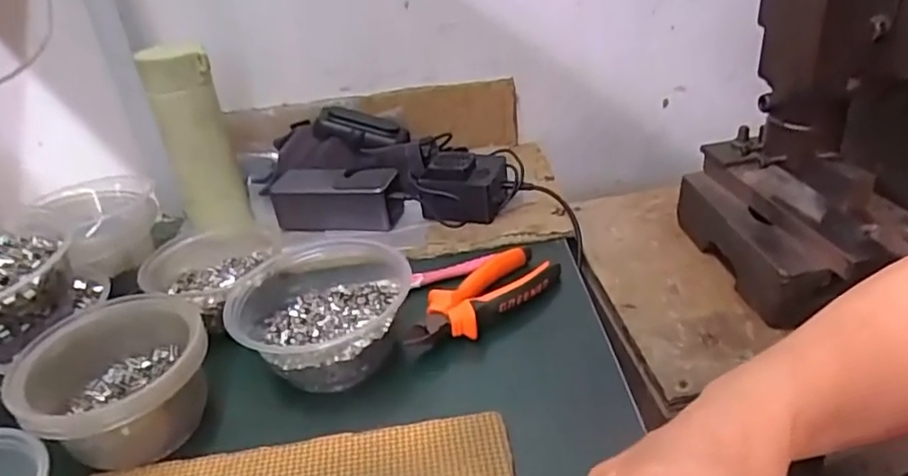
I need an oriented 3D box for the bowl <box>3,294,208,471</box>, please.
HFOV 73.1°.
[{"bbox_3d":[-0.221,0.099,0.417,0.106,0.068,0.101,-4,31,3],"label":"bowl"}]

